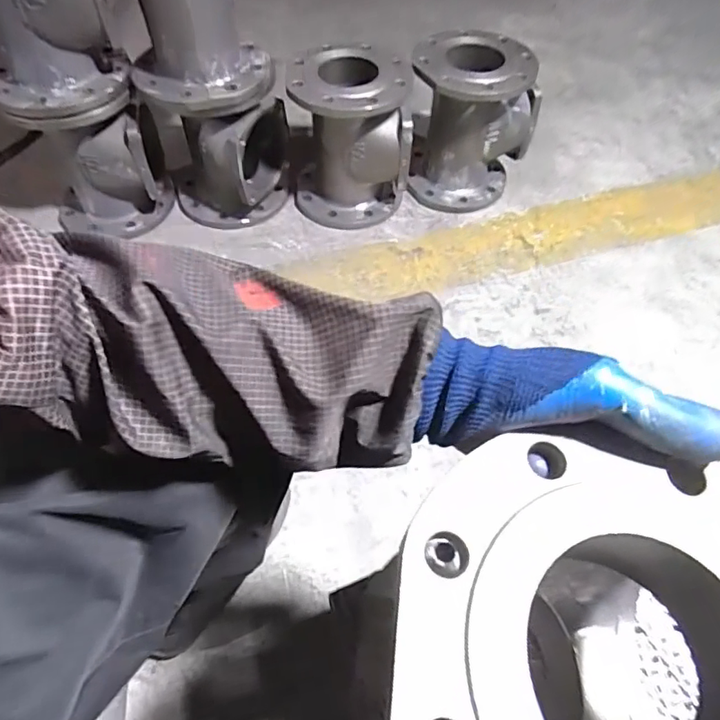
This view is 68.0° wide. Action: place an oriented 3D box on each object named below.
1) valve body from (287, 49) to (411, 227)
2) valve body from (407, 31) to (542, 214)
[{"bbox_3d":[-0.019,-0.397,0.967,0.201,0.256,0.182,-1,56,-2],"label":"valve body"},{"bbox_3d":[0.199,-0.432,0.982,0.227,0.259,0.187,16,57,9],"label":"valve body"}]

